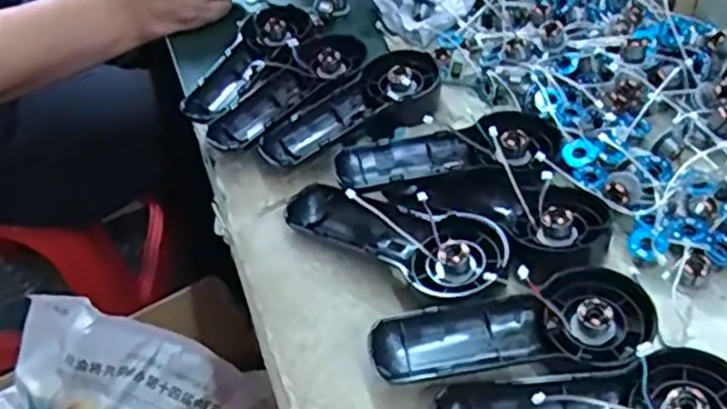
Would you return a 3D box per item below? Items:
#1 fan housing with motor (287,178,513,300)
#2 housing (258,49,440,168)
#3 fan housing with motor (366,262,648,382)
[{"bbox_3d":[0.018,0.024,0.436,0.157,0.037,0.064,19,52,22],"label":"fan housing with motor"},{"bbox_3d":[-0.007,-0.070,0.523,0.151,0.028,0.050,-30,51,-21],"label":"housing"},{"bbox_3d":[0.081,0.072,0.385,0.147,0.034,0.058,-4,47,3],"label":"fan housing with motor"}]

